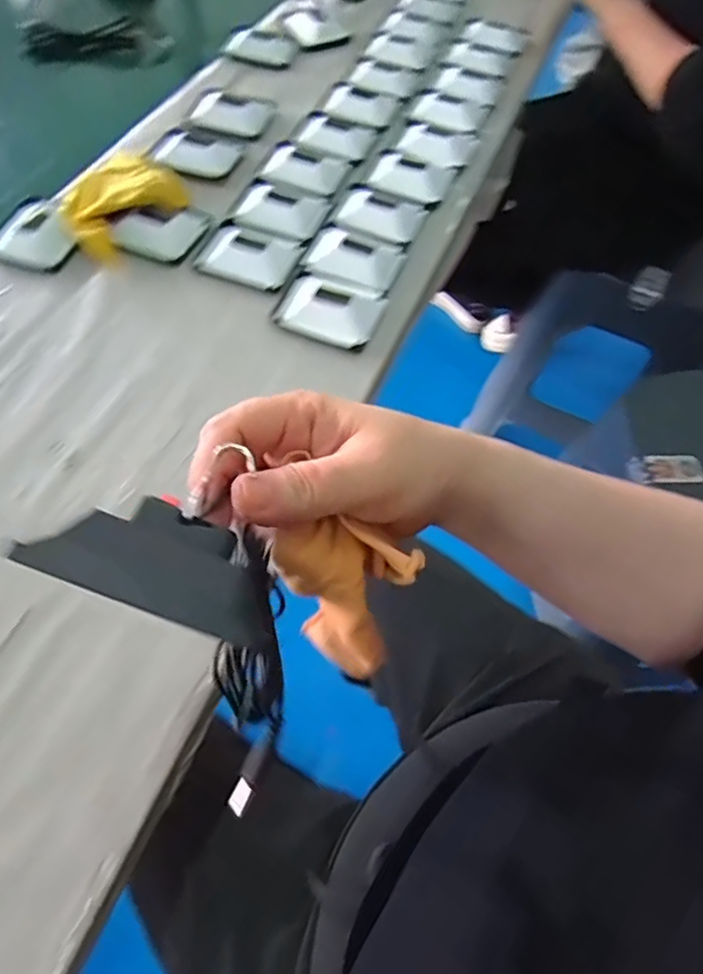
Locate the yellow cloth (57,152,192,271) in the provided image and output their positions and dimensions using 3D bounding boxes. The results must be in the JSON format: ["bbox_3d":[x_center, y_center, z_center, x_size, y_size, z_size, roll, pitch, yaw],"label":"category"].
[{"bbox_3d":[-0.201,-0.245,0.500,0.087,0.030,0.123,24,60,10],"label":"yellow cloth"}]

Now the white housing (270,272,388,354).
[{"bbox_3d":[-0.018,-0.146,0.470,0.078,0.021,0.063,18,59,7],"label":"white housing"}]

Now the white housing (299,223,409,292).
[{"bbox_3d":[0.001,-0.200,0.504,0.079,0.020,0.071,18,59,7],"label":"white housing"}]

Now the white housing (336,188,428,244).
[{"bbox_3d":[0.028,-0.258,0.540,0.075,0.019,0.067,18,59,7],"label":"white housing"}]

